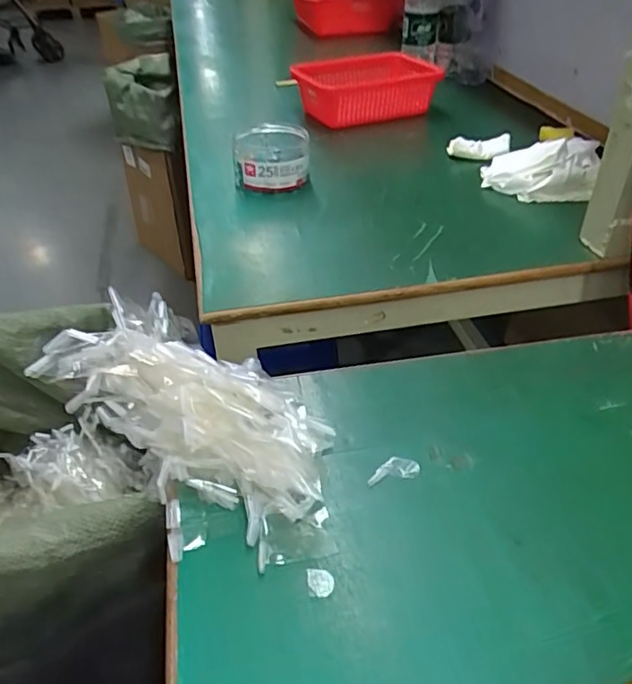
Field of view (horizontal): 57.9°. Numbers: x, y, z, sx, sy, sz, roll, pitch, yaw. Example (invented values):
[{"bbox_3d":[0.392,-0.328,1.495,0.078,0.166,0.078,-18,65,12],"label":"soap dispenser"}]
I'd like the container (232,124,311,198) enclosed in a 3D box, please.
[{"bbox_3d":[-0.057,-0.232,0.730,0.095,0.058,0.099,0,38,0],"label":"container"}]

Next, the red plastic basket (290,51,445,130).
[{"bbox_3d":[0.089,-0.420,0.946,0.231,0.071,0.155,-7,39,-8],"label":"red plastic basket"}]

